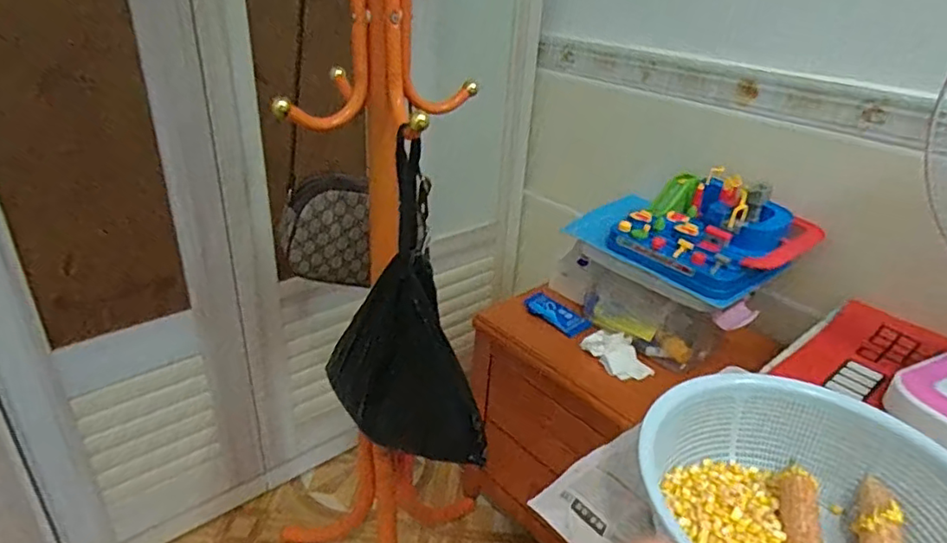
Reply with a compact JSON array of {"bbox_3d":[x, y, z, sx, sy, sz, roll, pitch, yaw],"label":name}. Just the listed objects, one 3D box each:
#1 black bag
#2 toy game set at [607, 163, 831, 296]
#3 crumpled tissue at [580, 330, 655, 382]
[{"bbox_3d":[-0.124,0.058,0.755,0.211,0.426,0.054,-6,19,16],"label":"black bag"},{"bbox_3d":[0.399,-0.075,0.949,0.241,0.117,0.238,-17,35,-33],"label":"toy game set"},{"bbox_3d":[0.241,0.138,0.973,0.064,0.039,0.115,-13,33,-29],"label":"crumpled tissue"}]

